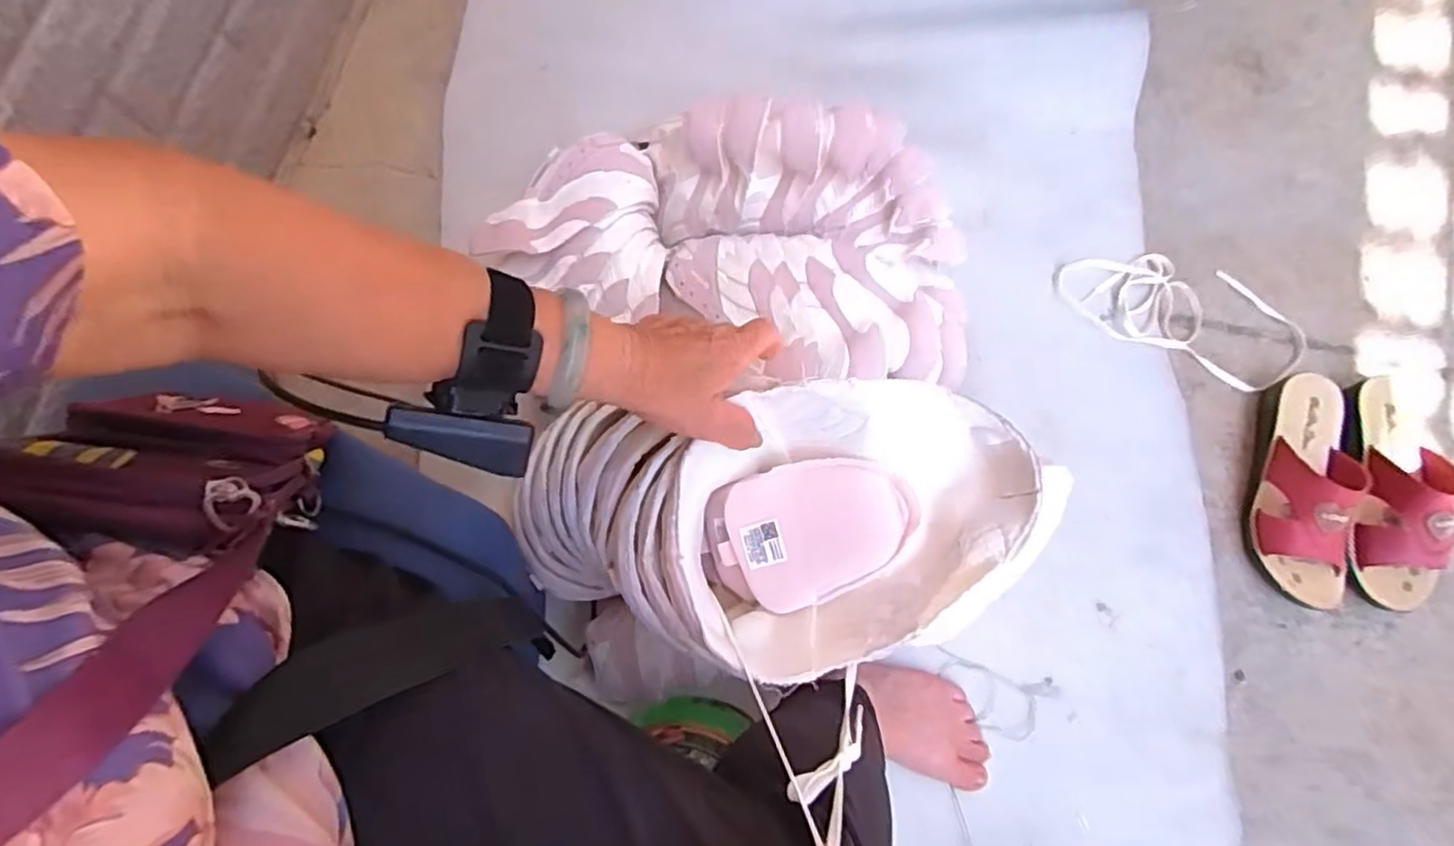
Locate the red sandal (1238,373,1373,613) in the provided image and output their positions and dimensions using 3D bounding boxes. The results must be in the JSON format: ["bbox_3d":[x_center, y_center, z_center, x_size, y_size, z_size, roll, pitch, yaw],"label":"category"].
[{"bbox_3d":[0.562,0.059,0.680,0.082,0.078,0.229,7,78,2],"label":"red sandal"}]

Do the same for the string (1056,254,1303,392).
[{"bbox_3d":[0.486,-0.121,0.753,0.258,0.012,0.116,24,79,5],"label":"string"}]

